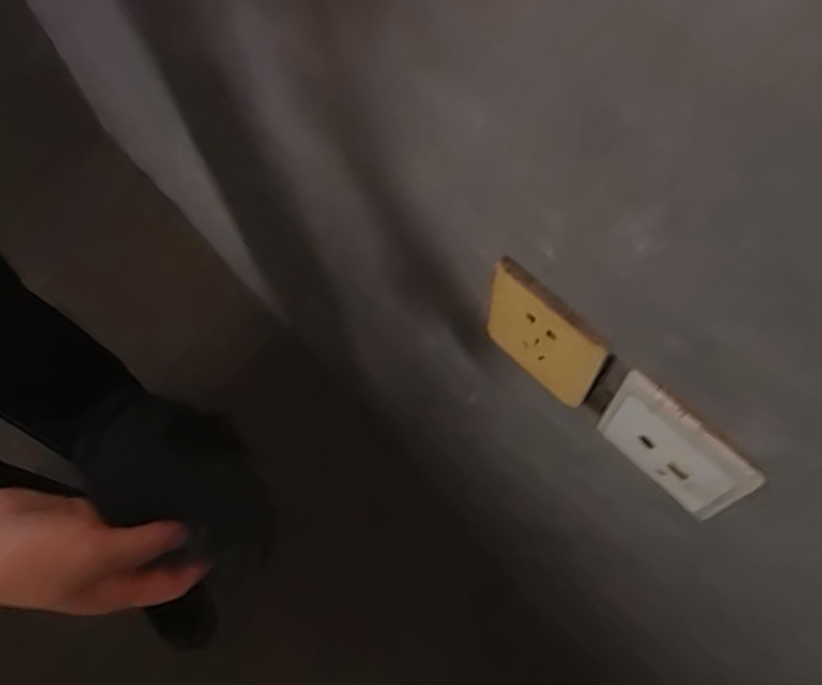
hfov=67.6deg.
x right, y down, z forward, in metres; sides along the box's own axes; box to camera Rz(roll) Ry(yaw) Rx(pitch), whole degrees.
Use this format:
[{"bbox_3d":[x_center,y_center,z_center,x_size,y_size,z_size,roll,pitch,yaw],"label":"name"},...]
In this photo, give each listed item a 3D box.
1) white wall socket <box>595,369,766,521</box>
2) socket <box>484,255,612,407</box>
[{"bbox_3d":[0.147,0.061,0.352,0.009,0.076,0.083,-38,71,-18],"label":"white wall socket"},{"bbox_3d":[0.083,-0.004,0.394,0.007,0.089,0.087,-39,71,-18],"label":"socket"}]

